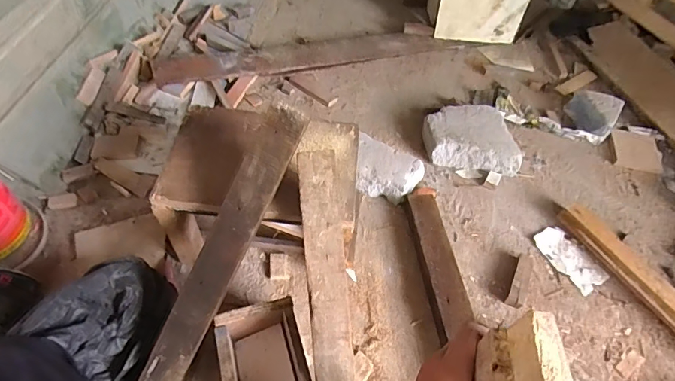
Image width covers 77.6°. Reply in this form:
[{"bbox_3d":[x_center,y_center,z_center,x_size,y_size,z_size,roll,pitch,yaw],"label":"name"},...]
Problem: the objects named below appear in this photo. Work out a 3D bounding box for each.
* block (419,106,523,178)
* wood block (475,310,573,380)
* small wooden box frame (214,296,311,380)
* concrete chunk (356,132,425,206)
[{"bbox_3d":[0.334,-0.139,1.058,0.229,0.068,0.178,11,53,3],"label":"block"},{"bbox_3d":[0.127,0.123,0.294,0.034,0.065,0.059,8,53,0],"label":"wood block"},{"bbox_3d":[-0.119,0.279,0.677,0.124,0.106,0.158,-11,55,-13],"label":"small wooden box frame"},{"bbox_3d":[0.103,-0.043,0.969,0.165,0.068,0.131,29,56,16],"label":"concrete chunk"}]

